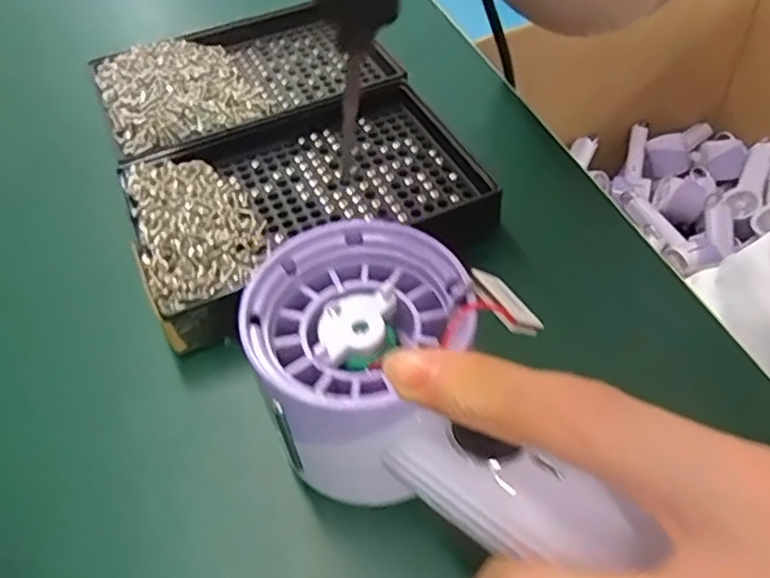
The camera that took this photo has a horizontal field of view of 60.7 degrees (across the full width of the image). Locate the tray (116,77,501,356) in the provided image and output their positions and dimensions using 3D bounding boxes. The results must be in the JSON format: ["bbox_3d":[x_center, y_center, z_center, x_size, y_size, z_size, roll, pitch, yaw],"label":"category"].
[{"bbox_3d":[-0.030,-0.041,0.265,0.139,0.020,0.093,-22,52,-13],"label":"tray"}]

